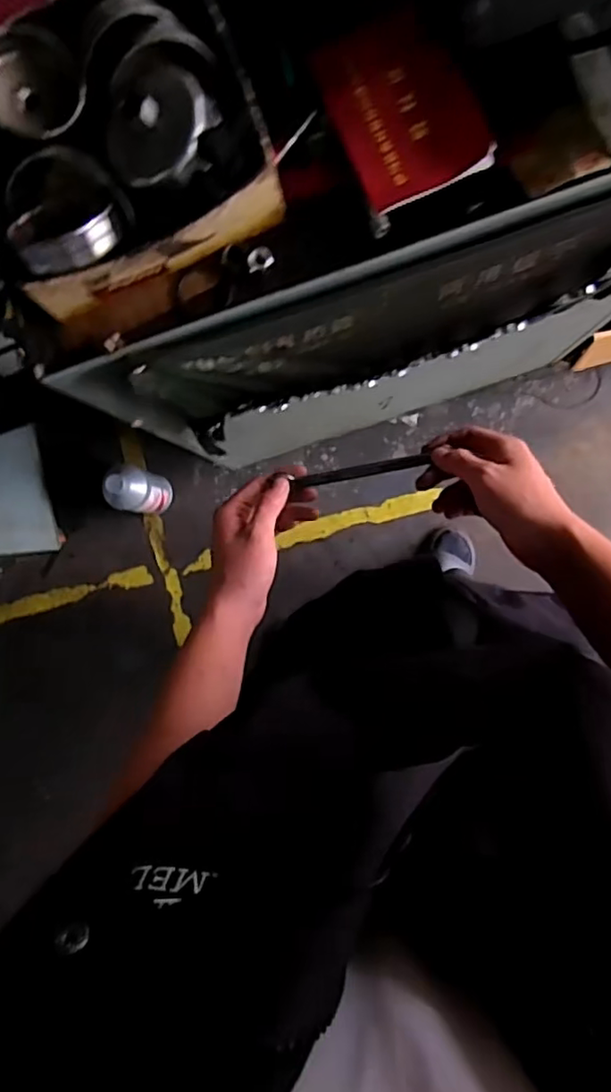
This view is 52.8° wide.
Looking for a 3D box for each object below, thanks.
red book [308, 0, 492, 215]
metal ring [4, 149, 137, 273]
[{"bbox_3d":[0.073,-0.342,0.476,0.096,0.015,0.145,-21,89,5],"label":"red book"},{"bbox_3d":[-0.170,-0.232,0.431,0.084,0.027,0.079,0,91,5],"label":"metal ring"}]

